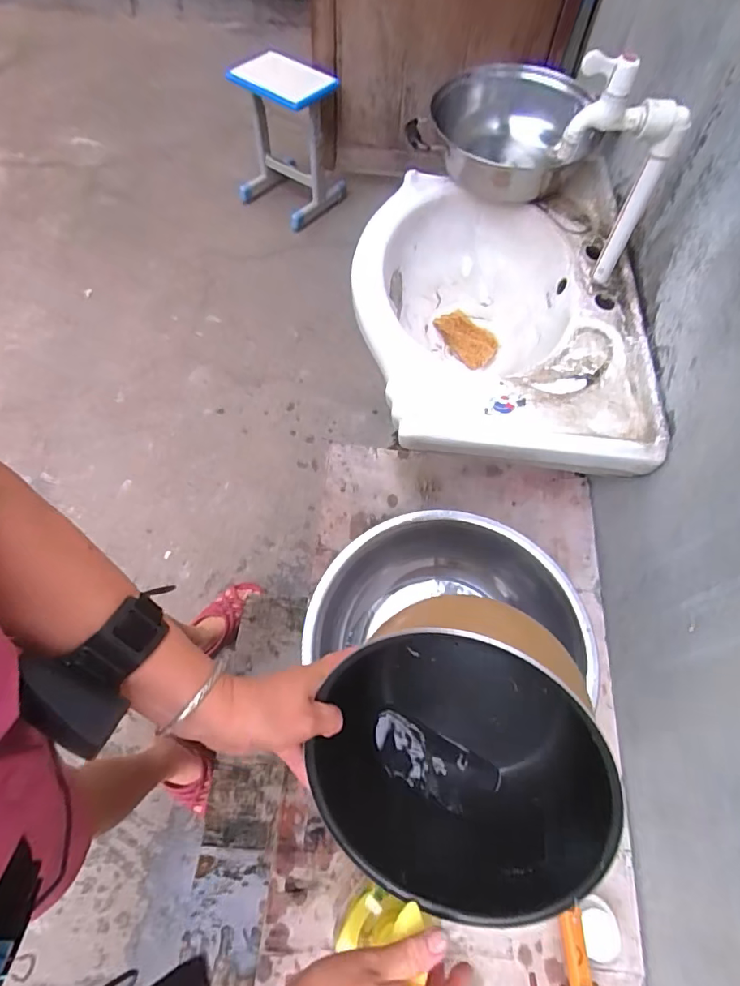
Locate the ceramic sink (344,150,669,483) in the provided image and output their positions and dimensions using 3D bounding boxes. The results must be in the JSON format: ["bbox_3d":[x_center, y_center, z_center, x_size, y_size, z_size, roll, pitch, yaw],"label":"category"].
[{"bbox_3d":[0.175,-0.272,0.771,0.380,0.159,0.544,3,61,-1],"label":"ceramic sink"}]

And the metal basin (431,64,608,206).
[{"bbox_3d":[0.227,-0.584,0.808,0.255,0.108,0.260,15,62,6],"label":"metal basin"}]

